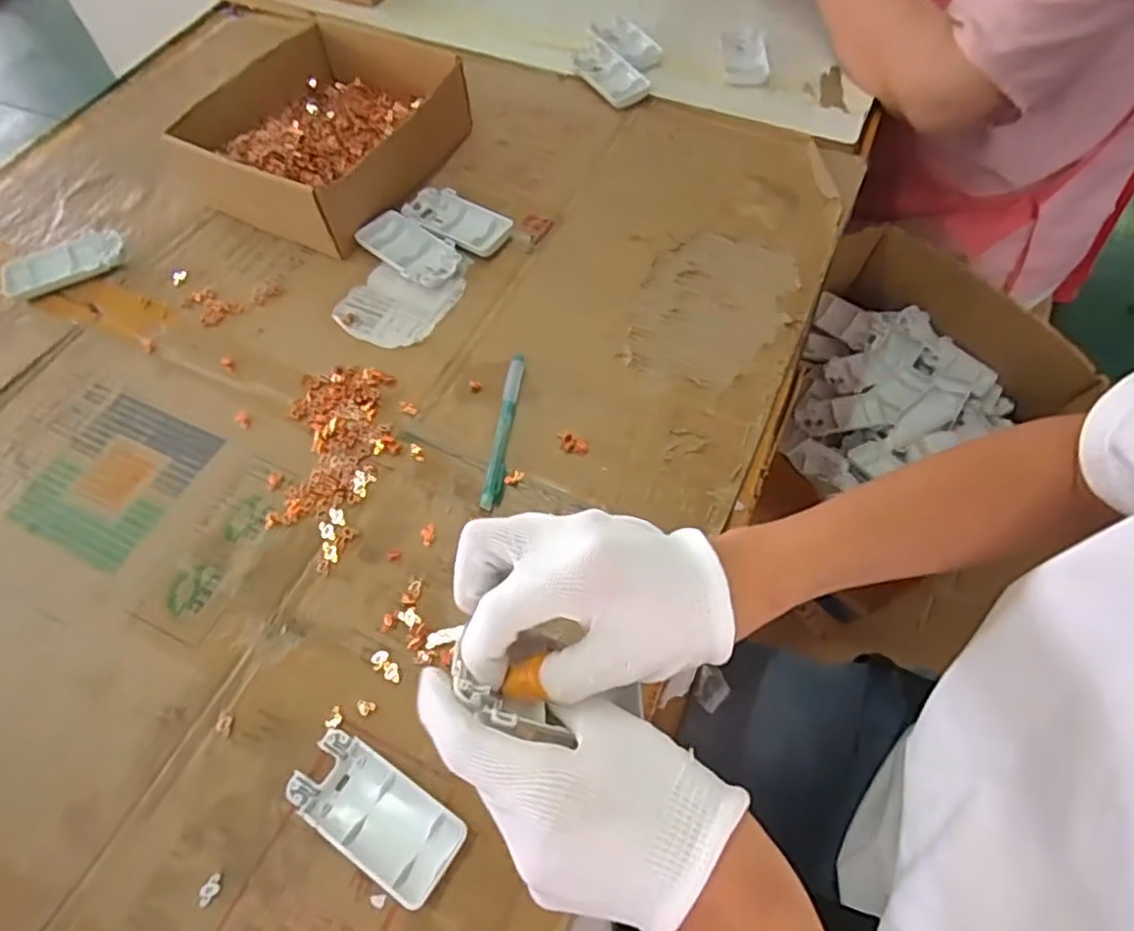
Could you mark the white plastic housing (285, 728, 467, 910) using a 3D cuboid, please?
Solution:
[{"bbox_3d":[-0.103,0.186,0.360,0.094,0.011,0.045,29,64,18],"label":"white plastic housing"}]

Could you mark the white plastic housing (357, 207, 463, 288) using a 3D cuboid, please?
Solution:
[{"bbox_3d":[-0.136,-0.186,0.572,0.097,0.009,0.048,34,65,20],"label":"white plastic housing"}]

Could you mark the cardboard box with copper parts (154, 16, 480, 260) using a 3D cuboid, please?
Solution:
[{"bbox_3d":[-0.220,-0.312,0.619,0.208,0.061,0.222,26,63,17],"label":"cardboard box with copper parts"}]

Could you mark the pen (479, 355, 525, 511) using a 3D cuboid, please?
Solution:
[{"bbox_3d":[-0.045,-0.027,0.482,0.013,0.009,0.125,6,59,5],"label":"pen"}]

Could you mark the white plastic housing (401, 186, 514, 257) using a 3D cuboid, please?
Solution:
[{"bbox_3d":[-0.099,-0.215,0.587,0.093,0.014,0.047,26,63,17],"label":"white plastic housing"}]

